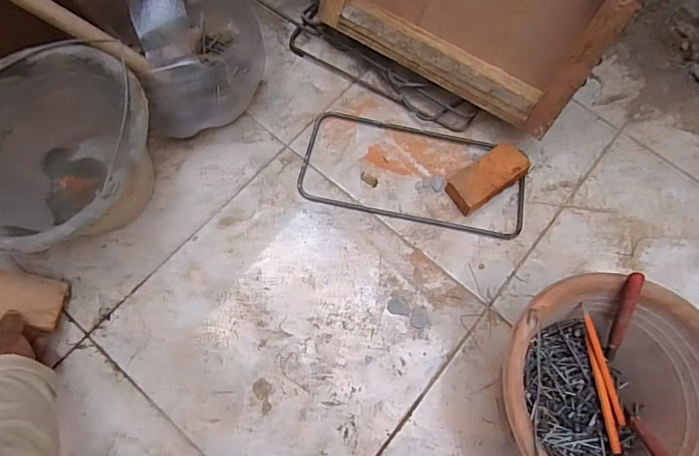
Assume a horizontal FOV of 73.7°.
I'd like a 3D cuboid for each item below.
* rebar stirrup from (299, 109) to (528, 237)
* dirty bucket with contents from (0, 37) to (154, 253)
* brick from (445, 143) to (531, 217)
[{"bbox_3d":[0.103,-0.088,0.754,0.356,0.011,0.171,10,70,2],"label":"rebar stirrup"},{"bbox_3d":[-0.369,-0.079,0.628,0.241,0.188,0.247,1,70,-2],"label":"dirty bucket with contents"},{"bbox_3d":[0.216,-0.079,0.727,0.126,0.047,0.062,-34,75,-13],"label":"brick"}]

